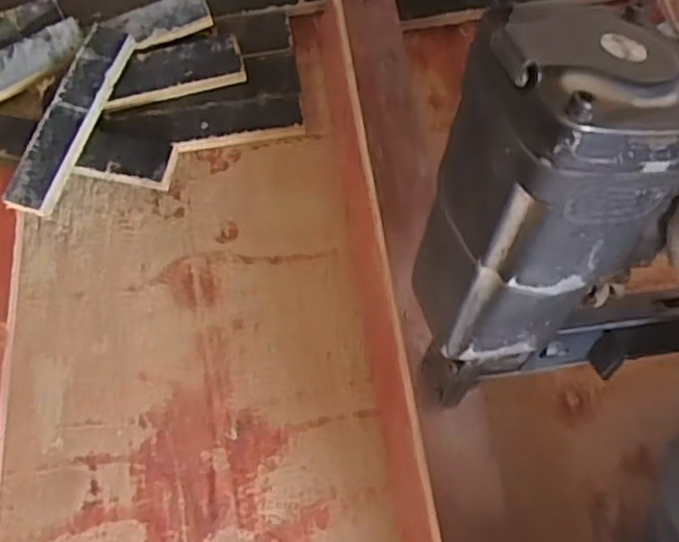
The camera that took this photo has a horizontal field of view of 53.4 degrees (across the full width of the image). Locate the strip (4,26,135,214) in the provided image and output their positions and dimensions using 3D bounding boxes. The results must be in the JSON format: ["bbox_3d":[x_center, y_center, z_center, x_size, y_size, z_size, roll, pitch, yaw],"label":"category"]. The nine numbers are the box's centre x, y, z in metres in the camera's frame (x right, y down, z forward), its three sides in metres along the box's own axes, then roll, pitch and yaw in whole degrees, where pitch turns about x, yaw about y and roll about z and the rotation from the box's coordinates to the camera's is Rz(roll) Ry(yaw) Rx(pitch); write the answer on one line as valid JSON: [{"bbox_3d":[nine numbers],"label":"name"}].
[{"bbox_3d":[-0.205,-0.119,0.516,0.036,0.010,0.161,19,74,6],"label":"strip"}]

